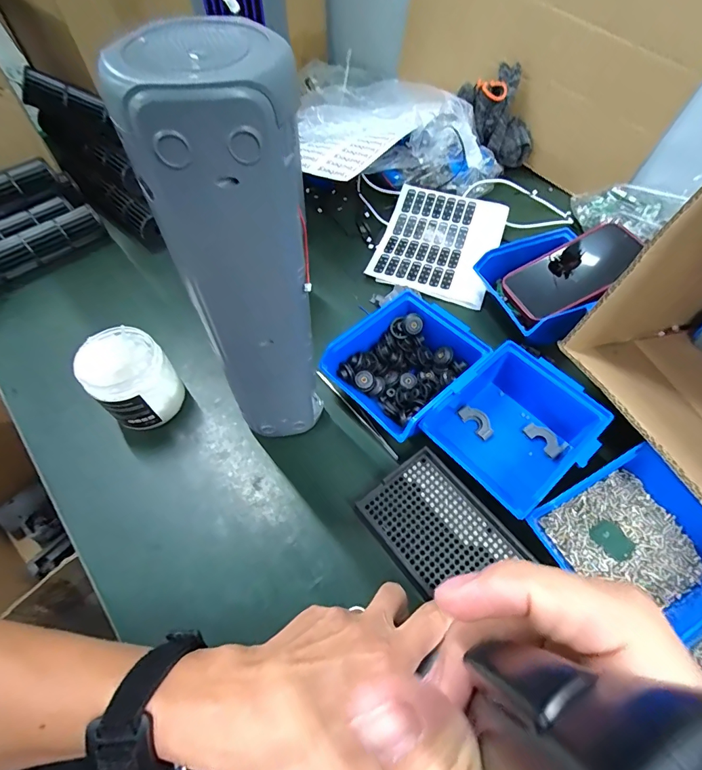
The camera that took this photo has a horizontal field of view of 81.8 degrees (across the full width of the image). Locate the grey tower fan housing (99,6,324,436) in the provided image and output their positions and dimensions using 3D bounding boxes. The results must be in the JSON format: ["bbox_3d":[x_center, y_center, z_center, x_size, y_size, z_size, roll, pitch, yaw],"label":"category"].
[{"bbox_3d":[-0.070,-0.054,0.300,0.079,0.313,0.067,13,59,7],"label":"grey tower fan housing"}]

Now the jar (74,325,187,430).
[{"bbox_3d":[-0.215,-0.004,0.406,0.071,0.083,0.073,0,59,0],"label":"jar"}]

